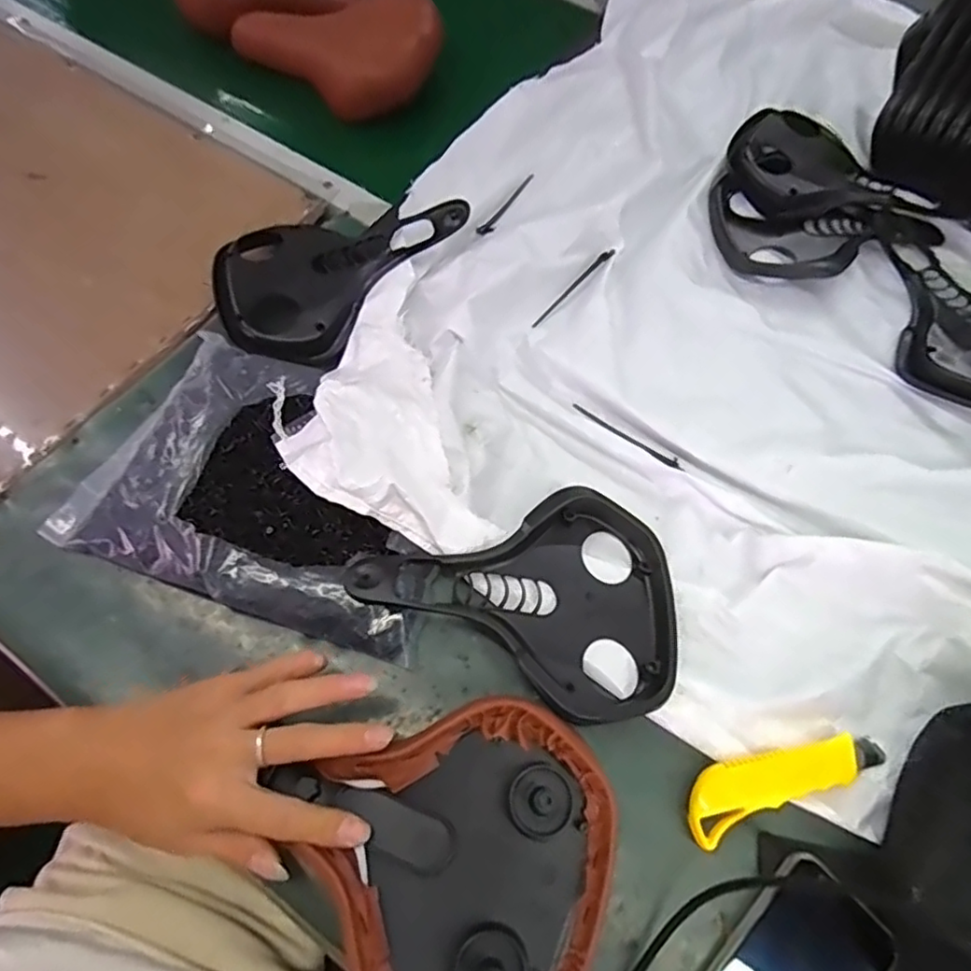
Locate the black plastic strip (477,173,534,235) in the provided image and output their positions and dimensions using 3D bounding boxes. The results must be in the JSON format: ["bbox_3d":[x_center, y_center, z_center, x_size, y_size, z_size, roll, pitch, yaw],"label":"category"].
[{"bbox_3d":[0.025,-0.298,0.644,0.013,0.007,0.107,31,68,11],"label":"black plastic strip"}]

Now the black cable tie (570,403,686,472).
[{"bbox_3d":[0.124,-0.042,0.534,0.108,0.007,0.010,31,68,11],"label":"black cable tie"}]

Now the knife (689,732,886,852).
[{"bbox_3d":[0.207,0.199,0.421,0.149,0.012,0.041,-18,68,-10],"label":"knife"}]

